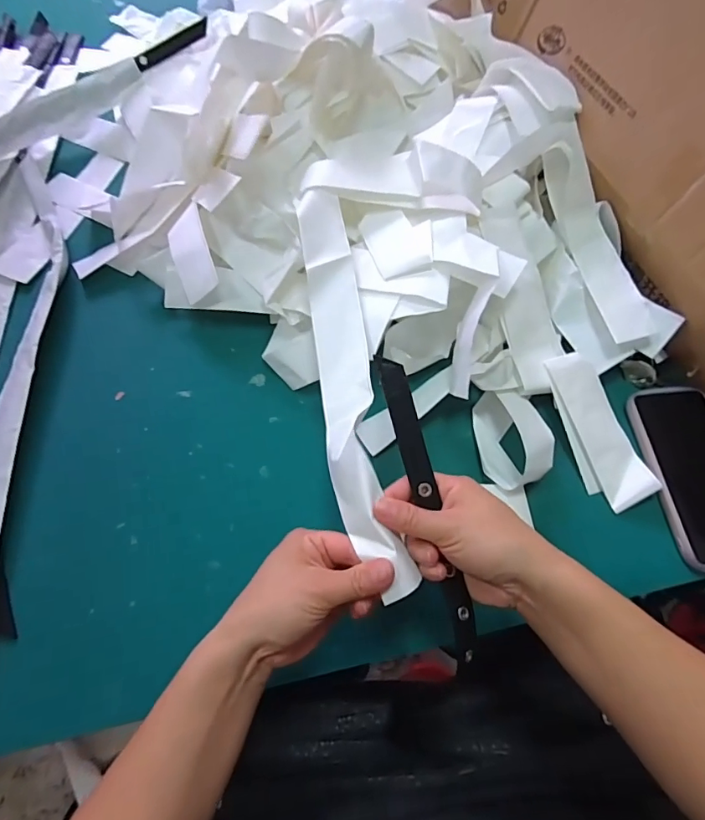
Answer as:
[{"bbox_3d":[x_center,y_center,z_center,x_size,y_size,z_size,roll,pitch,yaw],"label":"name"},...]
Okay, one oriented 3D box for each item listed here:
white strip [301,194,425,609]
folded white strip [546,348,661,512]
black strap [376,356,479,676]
[{"bbox_3d":[-0.007,-0.042,0.388,0.045,0.044,0.374,-7,61,-4],"label":"white strip"},{"bbox_3d":[0.228,0.017,0.436,0.058,0.027,0.146,-18,78,-9],"label":"folded white strip"},{"bbox_3d":[0.055,0.071,0.323,0.019,0.006,0.220,-14,87,-7],"label":"black strap"}]

